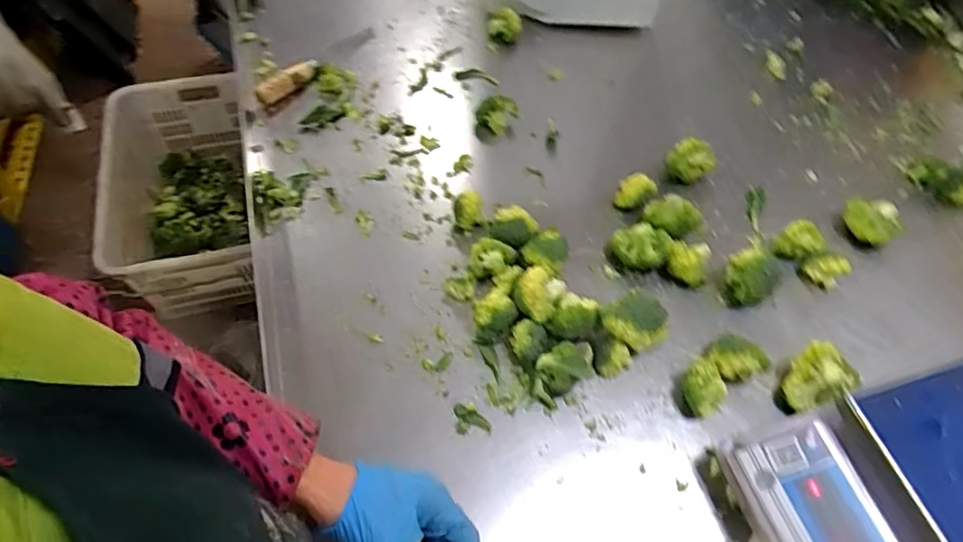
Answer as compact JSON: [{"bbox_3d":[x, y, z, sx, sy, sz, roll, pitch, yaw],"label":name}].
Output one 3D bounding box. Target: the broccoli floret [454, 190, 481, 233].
[{"bbox_3d":[-0.015,-0.068,0.660,0.030,0.042,0.024,-6,59,-8],"label":"broccoli floret"}]

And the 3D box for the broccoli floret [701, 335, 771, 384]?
[{"bbox_3d":[0.258,0.091,0.595,0.044,0.043,0.054,-21,62,-16],"label":"broccoli floret"}]

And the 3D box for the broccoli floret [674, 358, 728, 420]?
[{"bbox_3d":[0.219,0.120,0.578,0.042,0.040,0.043,2,58,-3],"label":"broccoli floret"}]

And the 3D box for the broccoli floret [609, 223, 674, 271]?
[{"bbox_3d":[0.177,-0.024,0.652,0.064,0.046,0.043,24,60,11],"label":"broccoli floret"}]

